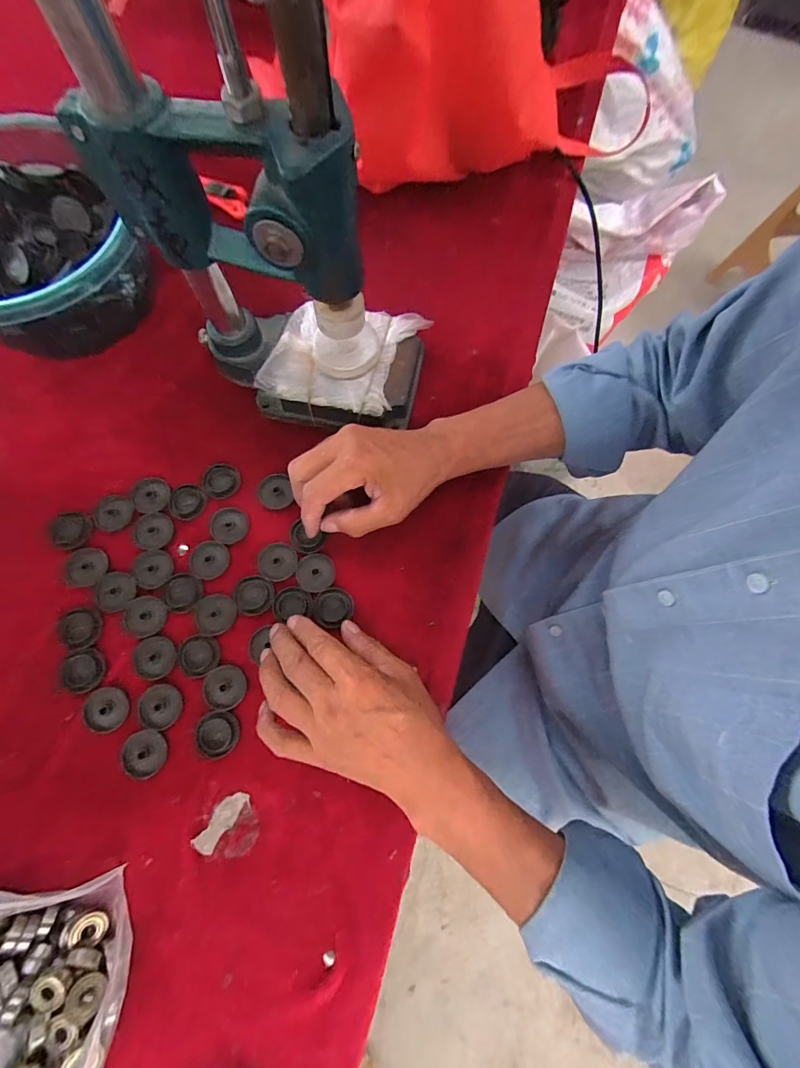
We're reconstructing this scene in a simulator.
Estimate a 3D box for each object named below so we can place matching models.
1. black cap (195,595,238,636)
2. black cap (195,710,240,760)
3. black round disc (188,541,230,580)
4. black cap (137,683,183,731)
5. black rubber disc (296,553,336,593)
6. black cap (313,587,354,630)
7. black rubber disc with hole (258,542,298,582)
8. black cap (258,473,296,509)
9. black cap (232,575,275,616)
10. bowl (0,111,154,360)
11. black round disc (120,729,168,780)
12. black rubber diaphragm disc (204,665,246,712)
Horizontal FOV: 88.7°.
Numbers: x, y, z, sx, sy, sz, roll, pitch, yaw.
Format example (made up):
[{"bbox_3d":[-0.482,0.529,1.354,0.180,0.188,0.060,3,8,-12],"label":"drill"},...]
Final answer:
[{"bbox_3d":[-0.153,0.067,0.341,0.033,0.004,0.032,1,75,-2],"label":"black cap"},{"bbox_3d":[-0.141,0.155,0.316,0.030,0.008,0.032,1,75,-2],"label":"black cap"},{"bbox_3d":[-0.165,0.022,0.352,0.034,0.004,0.032,1,75,-2],"label":"black round disc"},{"bbox_3d":[-0.188,0.135,0.320,0.032,0.004,0.033,1,75,-2],"label":"black cap"},{"bbox_3d":[-0.072,0.033,0.351,0.032,0.004,0.033,1,75,-2],"label":"black rubber disc"},{"bbox_3d":[-0.056,0.061,0.343,0.033,0.004,0.033,1,75,-2],"label":"black cap"},{"bbox_3d":[-0.105,0.023,0.352,0.032,0.004,0.032,1,75,-2],"label":"black rubber disc with hole"},{"bbox_3d":[-0.114,-0.039,0.370,0.029,0.004,0.033,-18,76,-7],"label":"black cap"},{"bbox_3d":[-0.123,0.051,0.344,0.033,0.005,0.032,1,75,-2],"label":"black cap"},{"bbox_3d":[-0.340,-0.247,0.372,0.172,0.097,0.191,-34,78,-10],"label":"bowl"},{"bbox_3d":[-0.195,0.167,0.310,0.033,0.004,0.033,1,75,-2],"label":"black round disc"},{"bbox_3d":[-0.139,0.122,0.325,0.032,0.004,0.033,1,75,-2],"label":"black rubber diaphragm disc"}]

